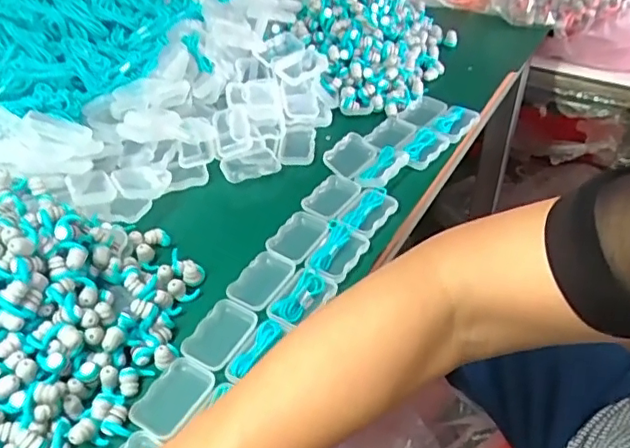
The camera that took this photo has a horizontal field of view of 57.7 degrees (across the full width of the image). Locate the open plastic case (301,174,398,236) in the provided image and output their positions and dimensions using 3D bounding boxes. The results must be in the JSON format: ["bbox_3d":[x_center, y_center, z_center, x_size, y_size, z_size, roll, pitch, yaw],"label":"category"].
[{"bbox_3d":[0.031,-0.019,0.524,0.075,0.010,0.055,25,50,26],"label":"open plastic case"}]

